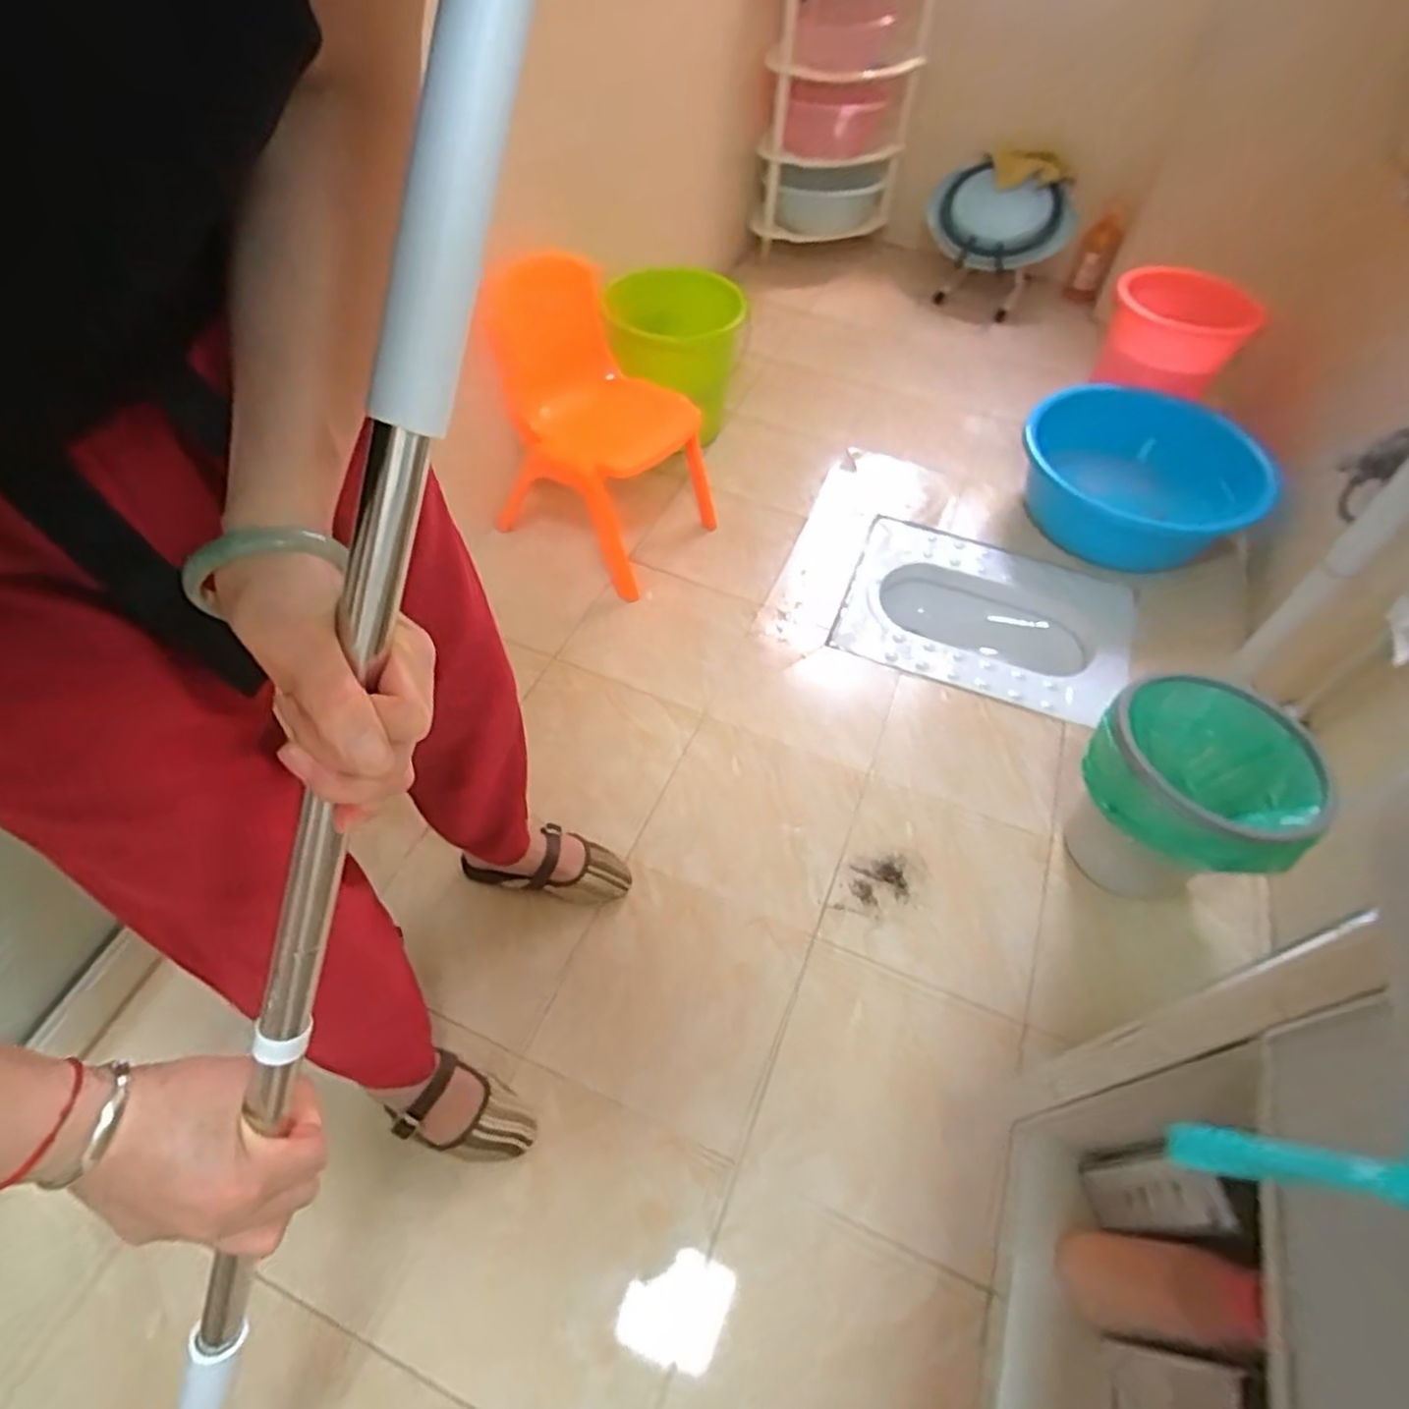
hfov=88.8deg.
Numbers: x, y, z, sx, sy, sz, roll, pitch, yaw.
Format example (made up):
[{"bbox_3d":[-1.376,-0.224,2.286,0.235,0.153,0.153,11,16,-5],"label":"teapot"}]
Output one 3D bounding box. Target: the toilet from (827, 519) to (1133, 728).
[{"bbox_3d":[0.553,-0.142,1.477,0.562,0.151,0.448,25,56,15],"label":"toilet"}]

